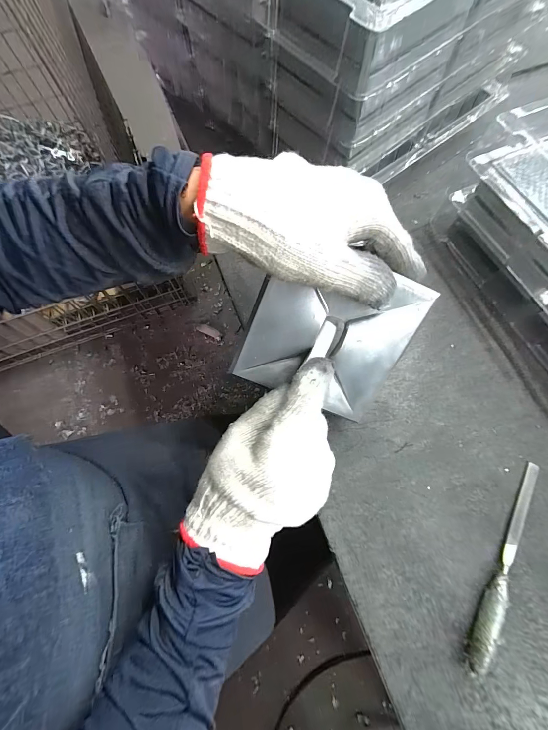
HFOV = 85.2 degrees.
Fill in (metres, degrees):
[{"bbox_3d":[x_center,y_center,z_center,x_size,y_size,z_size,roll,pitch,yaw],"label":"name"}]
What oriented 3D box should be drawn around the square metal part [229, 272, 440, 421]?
[{"bbox_3d":[0.044,-0.022,0.243,0.126,0.008,0.122,21,111,-7],"label":"square metal part"}]

